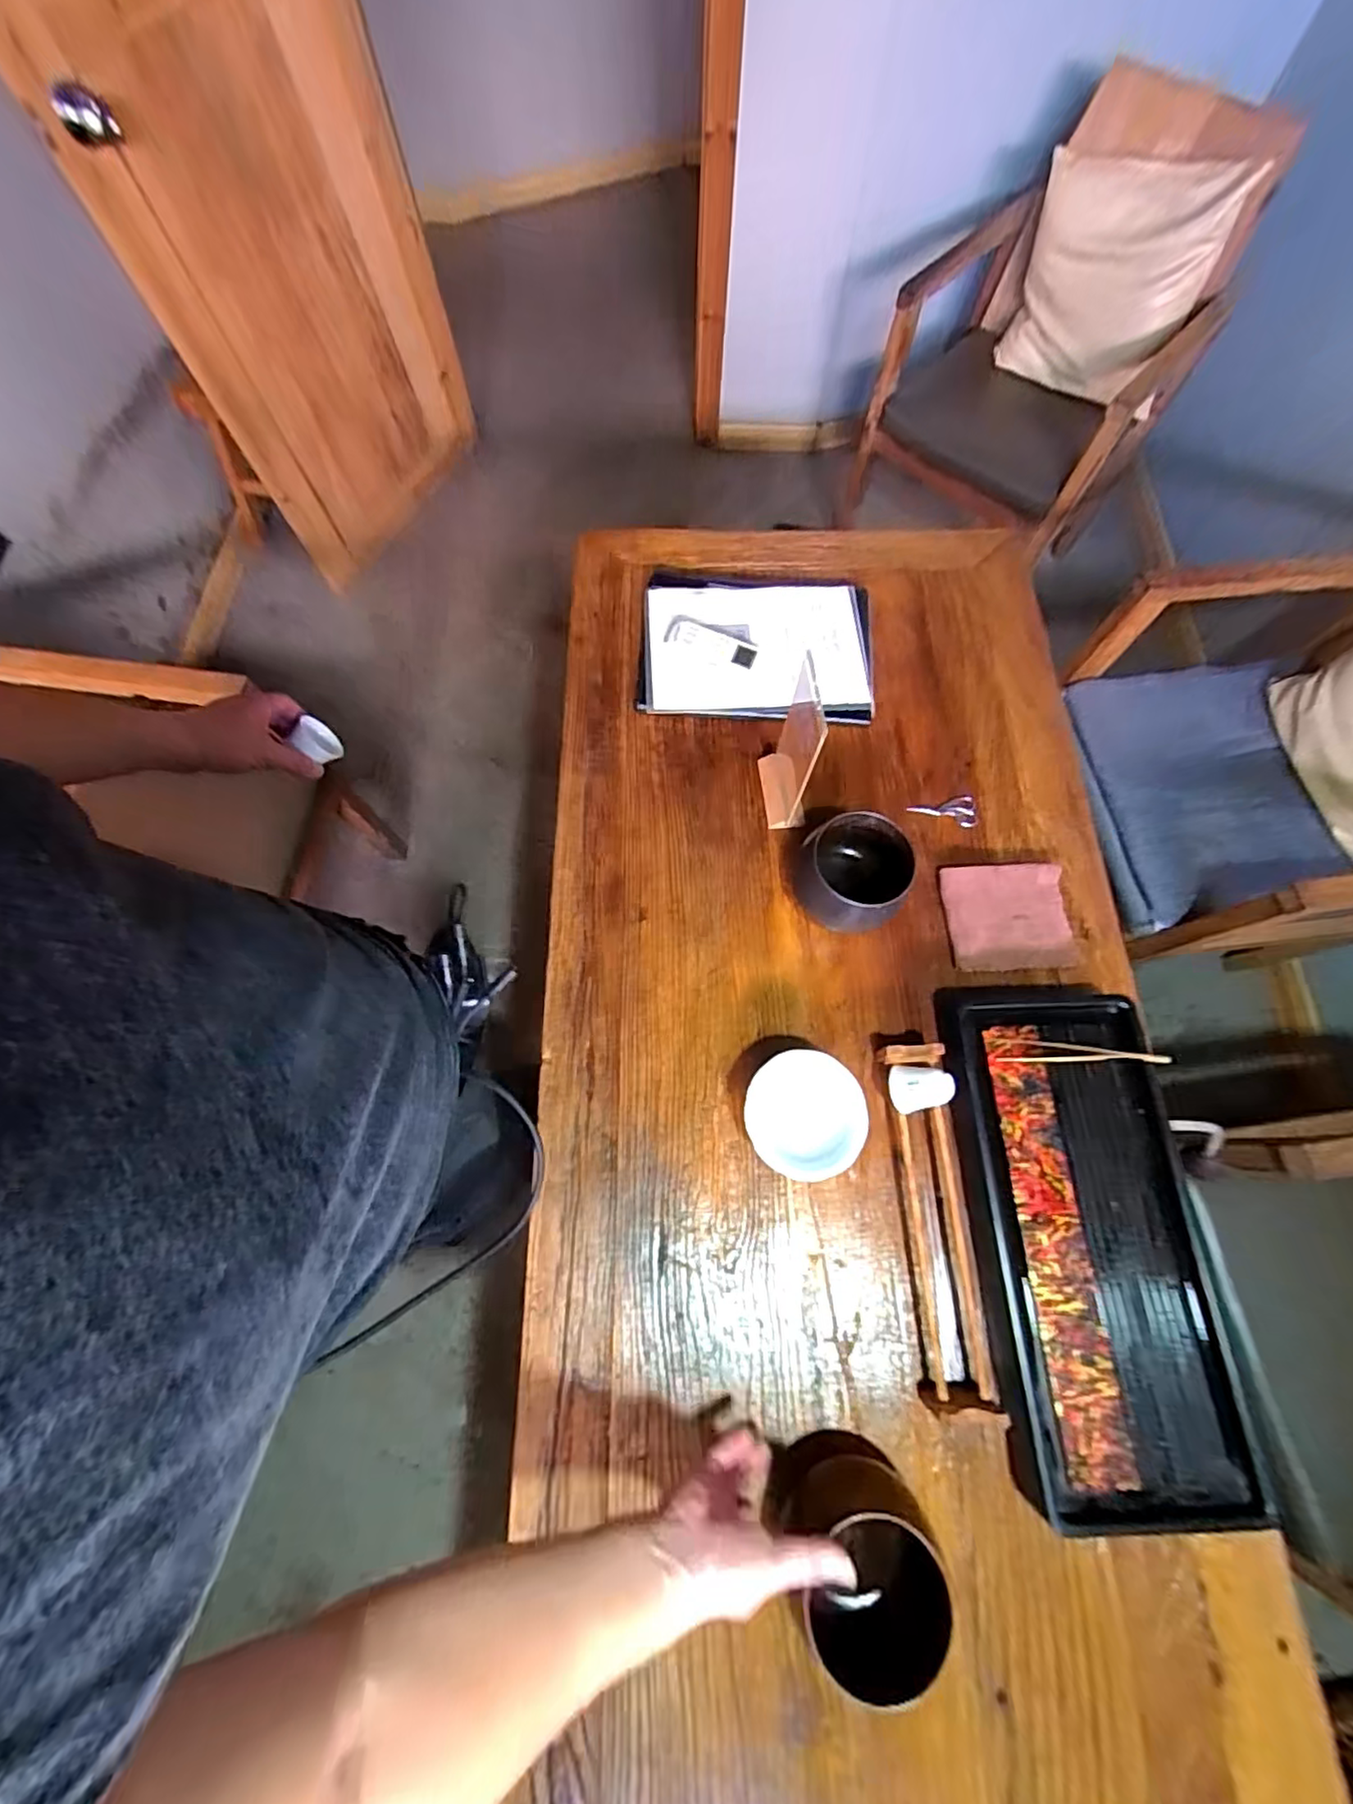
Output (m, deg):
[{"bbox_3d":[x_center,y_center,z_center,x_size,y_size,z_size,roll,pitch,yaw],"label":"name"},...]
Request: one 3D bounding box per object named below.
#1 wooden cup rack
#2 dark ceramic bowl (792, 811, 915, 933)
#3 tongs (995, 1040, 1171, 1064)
[{"bbox_3d":[0.270,0.324,0.653,0.074,0.054,0.345,-1,72,-2],"label":"wooden cup rack"},{"bbox_3d":[0.208,-0.039,0.746,0.127,0.098,0.138,24,73,5],"label":"dark ceramic bowl"},{"bbox_3d":[0.431,0.159,0.666,0.170,0.027,0.024,1,72,-2],"label":"tongs"}]

